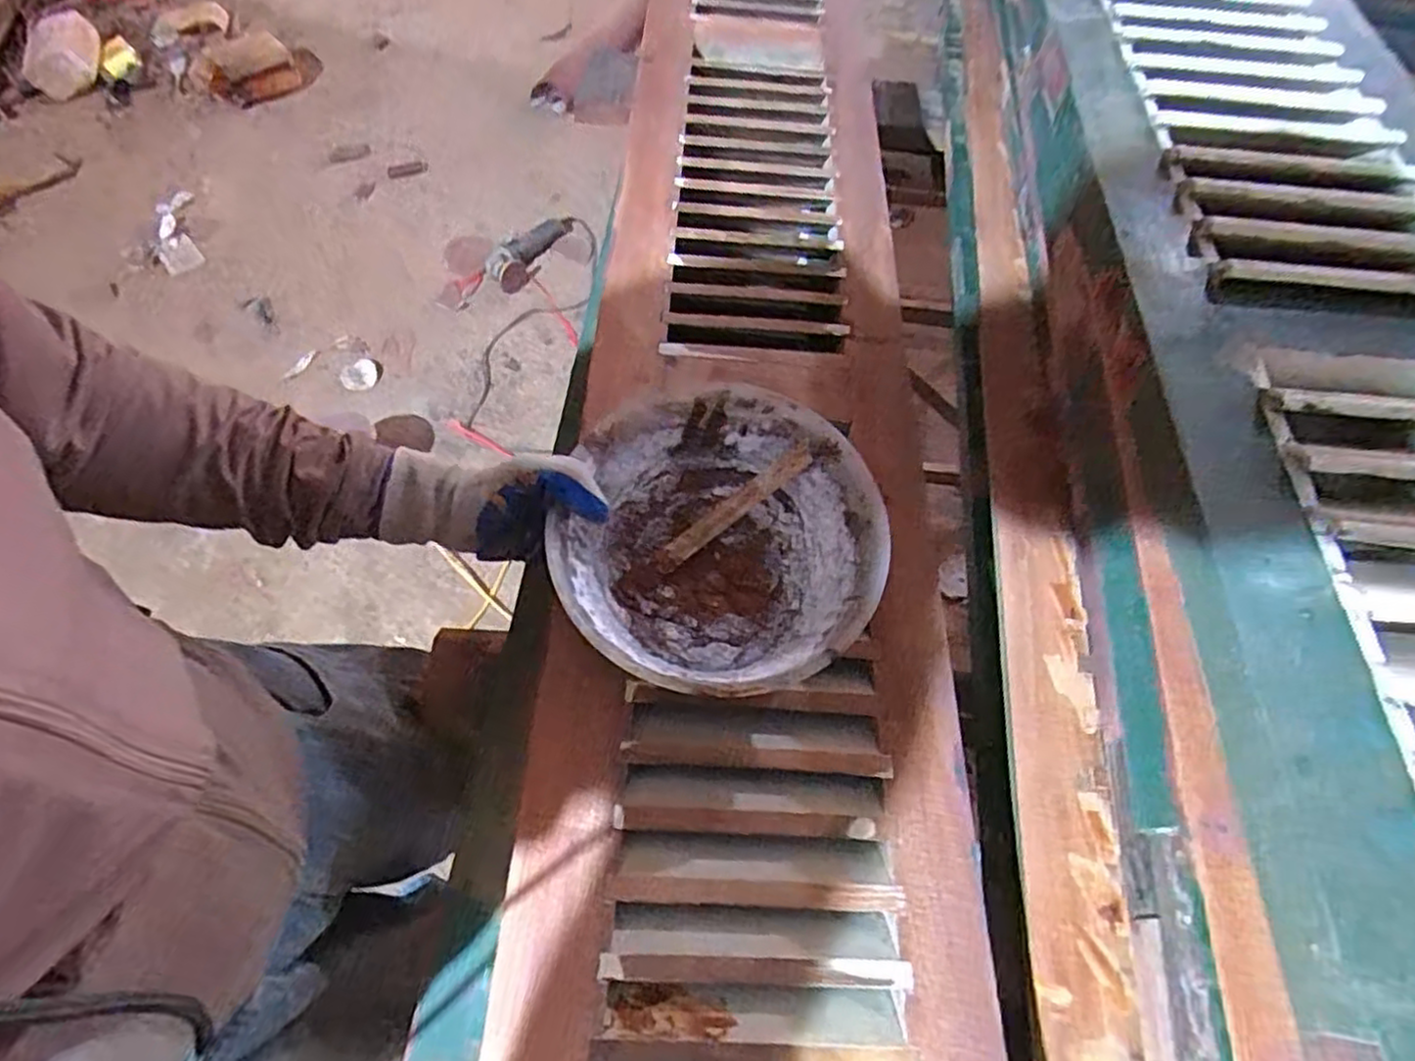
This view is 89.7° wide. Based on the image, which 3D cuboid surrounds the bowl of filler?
[{"bbox_3d":[0.012,0.012,0.475,0.193,0.089,0.202,-2,60,3],"label":"bowl of filler"}]

